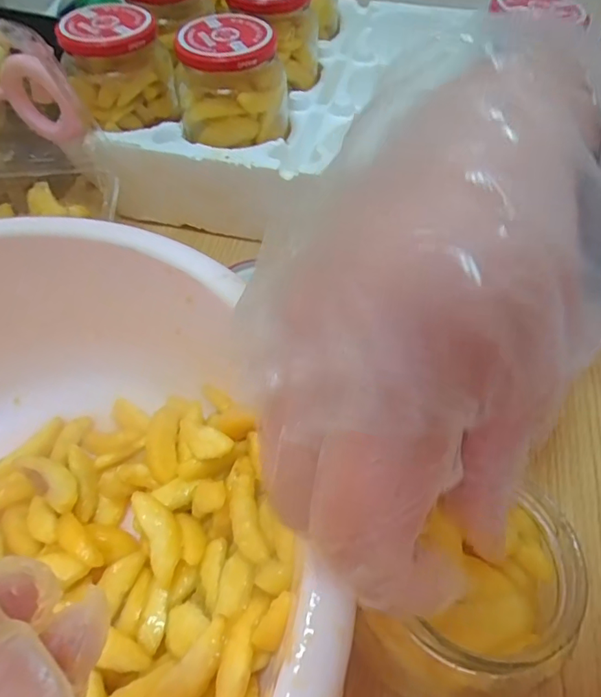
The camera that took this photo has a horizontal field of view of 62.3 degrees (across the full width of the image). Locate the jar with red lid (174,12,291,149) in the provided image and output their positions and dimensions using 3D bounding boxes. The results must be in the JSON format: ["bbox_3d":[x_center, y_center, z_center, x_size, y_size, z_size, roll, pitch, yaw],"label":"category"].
[{"bbox_3d":[-0.051,-0.199,0.369,0.080,0.063,0.063,-5,54,-3],"label":"jar with red lid"}]

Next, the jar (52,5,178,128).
[{"bbox_3d":[-0.140,-0.219,0.384,0.076,0.062,0.067,-11,55,-8],"label":"jar"}]

